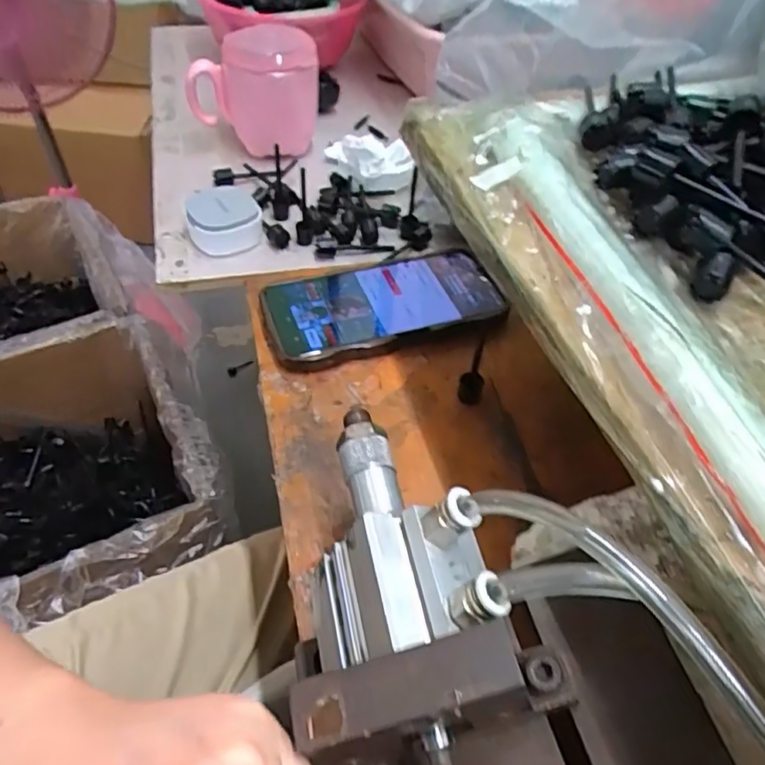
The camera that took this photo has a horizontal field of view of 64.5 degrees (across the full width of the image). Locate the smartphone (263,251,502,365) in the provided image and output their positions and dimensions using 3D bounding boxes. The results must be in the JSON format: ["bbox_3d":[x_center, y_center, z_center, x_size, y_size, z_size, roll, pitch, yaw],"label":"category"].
[{"bbox_3d":[0.000,-0.056,0.425,0.158,0.017,0.074,-13,52,-15],"label":"smartphone"}]

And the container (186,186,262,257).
[{"bbox_3d":[-0.123,-0.129,0.474,0.053,0.030,0.051,-7,50,-11],"label":"container"}]

